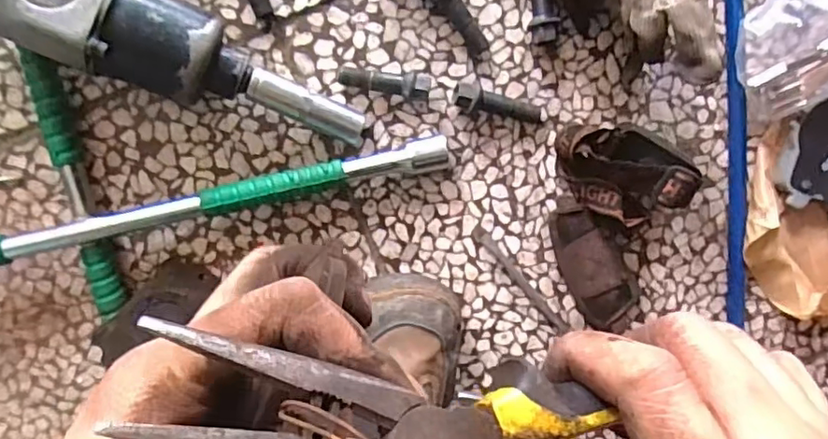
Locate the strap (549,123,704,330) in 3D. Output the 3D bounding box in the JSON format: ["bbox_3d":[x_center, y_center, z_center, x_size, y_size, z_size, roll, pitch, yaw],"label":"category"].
[{"bbox_3d":[0.149,0.009,0.423,0.090,0.045,0.149,-1,97,-4],"label":"strap"}]

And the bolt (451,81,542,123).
[{"bbox_3d":[0.061,-0.080,0.415,0.067,0.023,0.018,11,96,-6],"label":"bolt"}]

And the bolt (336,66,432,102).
[{"bbox_3d":[-0.020,-0.094,0.408,0.062,0.022,0.016,7,97,-5],"label":"bolt"}]

